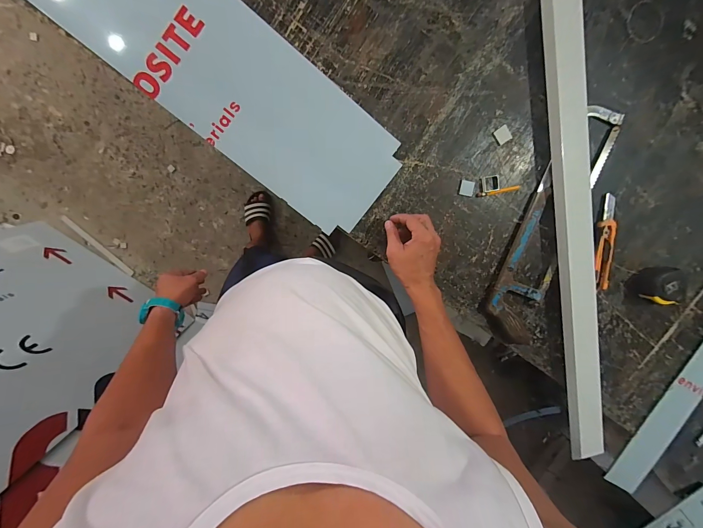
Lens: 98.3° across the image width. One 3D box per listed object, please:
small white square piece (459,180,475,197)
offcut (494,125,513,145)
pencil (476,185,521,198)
[{"bbox_3d":[0.210,-0.137,0.550,0.025,0.004,0.026,6,98,-6],"label":"small white square piece"},{"bbox_3d":[0.272,-0.230,0.542,0.028,0.004,0.027,-33,100,0],"label":"offcut"},{"bbox_3d":[0.269,-0.132,0.553,0.082,0.006,0.009,-11,99,-3],"label":"pencil"}]

